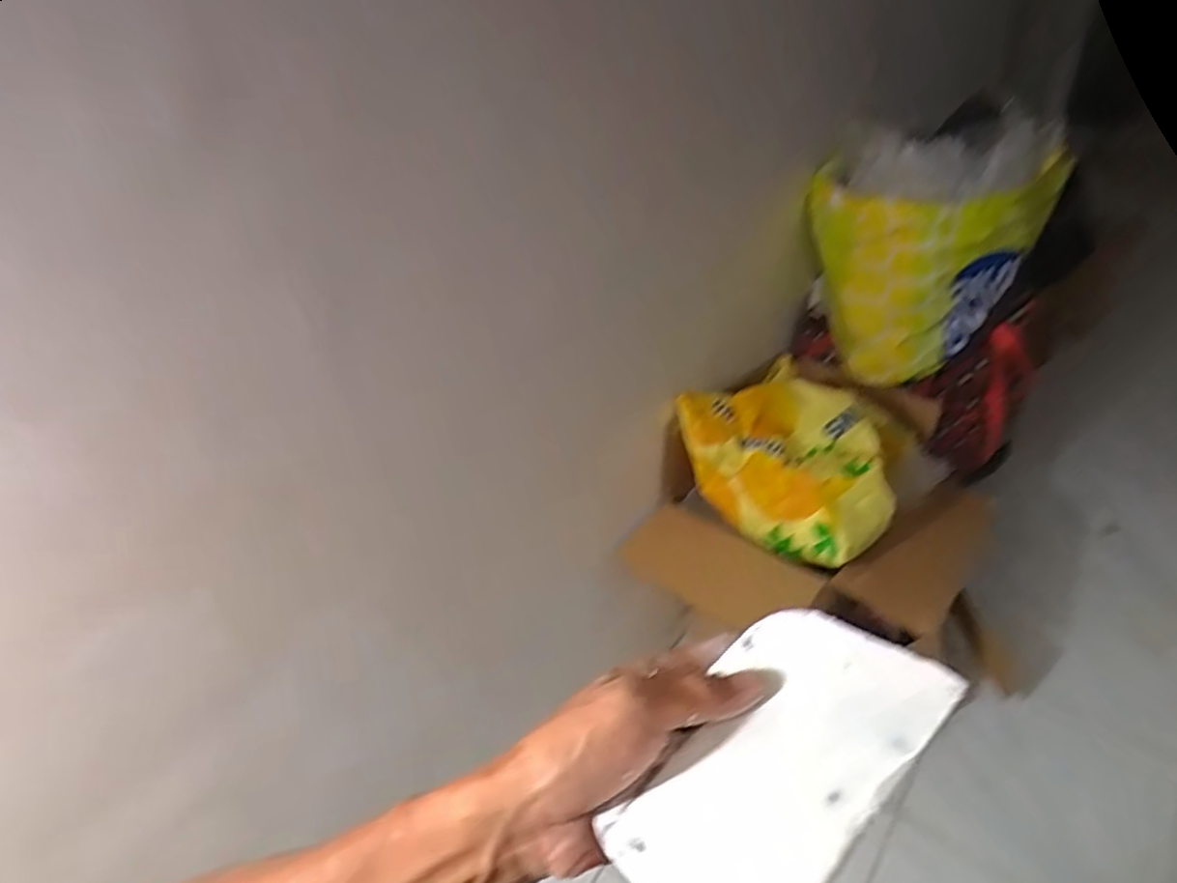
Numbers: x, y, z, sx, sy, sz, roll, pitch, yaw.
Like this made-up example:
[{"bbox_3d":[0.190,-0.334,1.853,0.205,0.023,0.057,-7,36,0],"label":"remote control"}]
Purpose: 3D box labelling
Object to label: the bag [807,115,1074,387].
[{"bbox_3d":[0.642,-0.379,1.325,0.402,0.469,0.226,18,40,12],"label":"bag"}]

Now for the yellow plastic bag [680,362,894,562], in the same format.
[{"bbox_3d":[0.359,0.033,1.149,0.282,0.164,0.349,-23,48,-33],"label":"yellow plastic bag"}]

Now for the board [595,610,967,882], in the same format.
[{"bbox_3d":[0.075,0.131,0.271,0.143,0.004,0.088,-38,30,-26],"label":"board"}]

